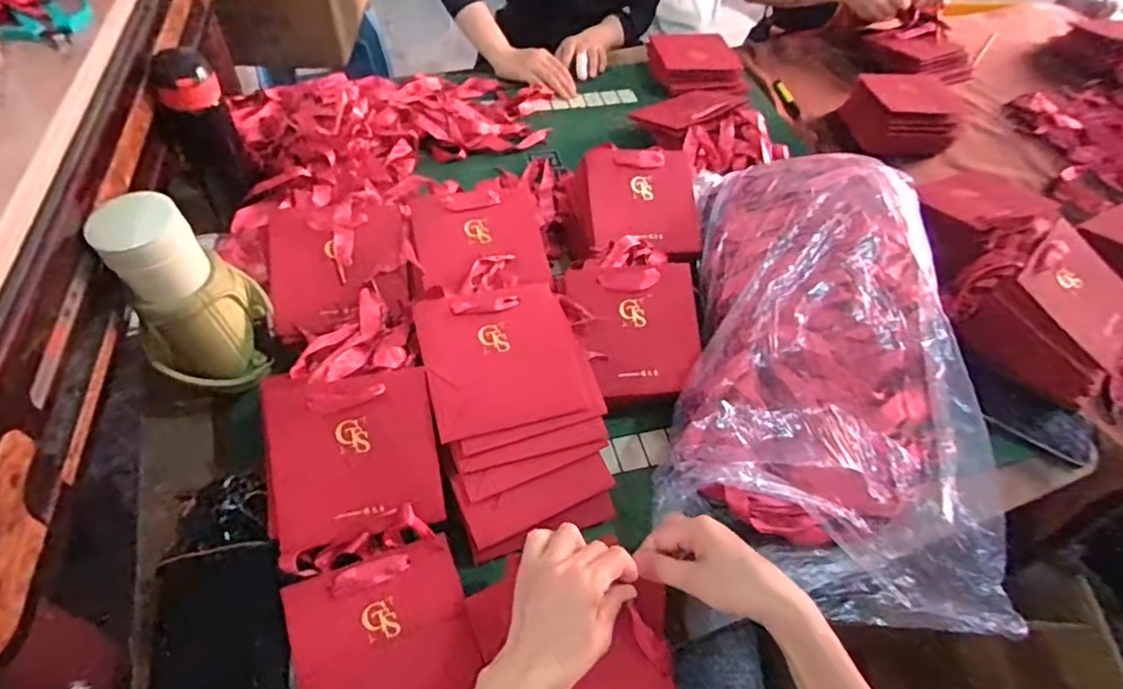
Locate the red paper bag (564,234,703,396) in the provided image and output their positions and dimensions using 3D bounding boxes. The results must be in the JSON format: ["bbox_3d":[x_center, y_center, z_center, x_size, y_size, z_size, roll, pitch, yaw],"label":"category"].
[{"bbox_3d":[0.076,-0.032,0.658,0.135,0.034,0.172,-8,83,-5],"label":"red paper bag"}]

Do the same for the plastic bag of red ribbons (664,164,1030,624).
[{"bbox_3d":[0.278,-0.003,0.651,0.303,0.169,0.502,9,51,1],"label":"plastic bag of red ribbons"}]

